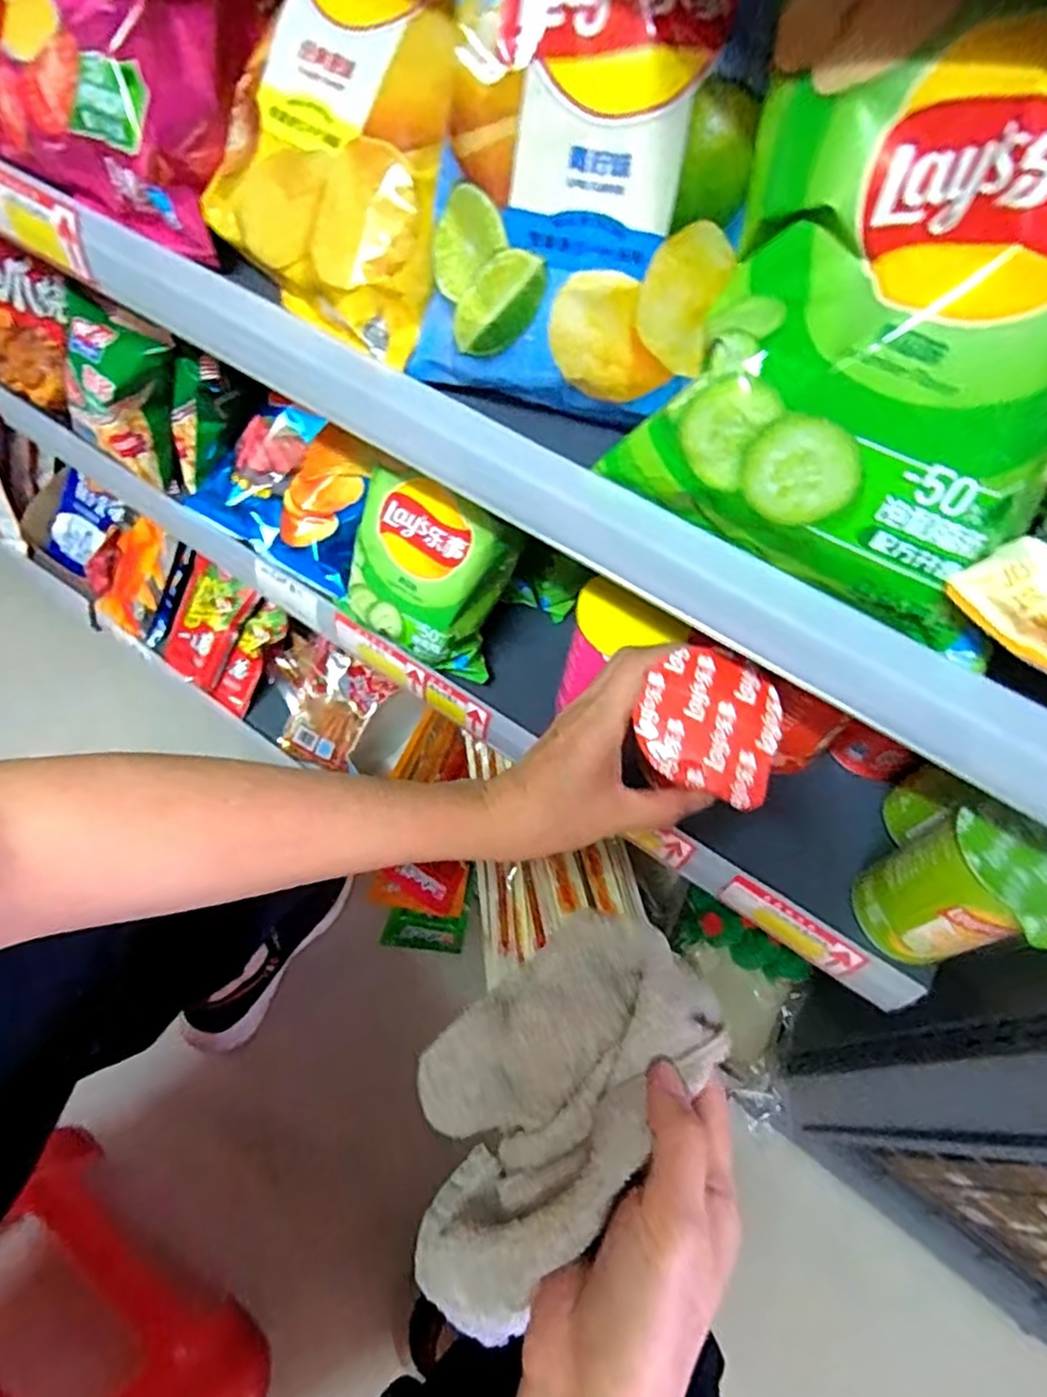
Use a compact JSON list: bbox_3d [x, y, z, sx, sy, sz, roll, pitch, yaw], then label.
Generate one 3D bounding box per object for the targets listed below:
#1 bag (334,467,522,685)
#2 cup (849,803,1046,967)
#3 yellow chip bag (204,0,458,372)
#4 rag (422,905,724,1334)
[{"bbox_3d":[-0.065,-0.088,0.466,0.111,0.126,0.050,27,29,11],"label":"bag"},{"bbox_3d":[0.249,0.108,0.387,0.063,0.106,0.067,2,59,-3],"label":"cup"},{"bbox_3d":[-0.068,-0.260,0.312,0.137,0.161,0.055,41,19,12],"label":"yellow chip bag"},{"bbox_3d":[0.009,0.176,0.307,0.169,0.086,0.091,-38,69,-24],"label":"rag"}]

